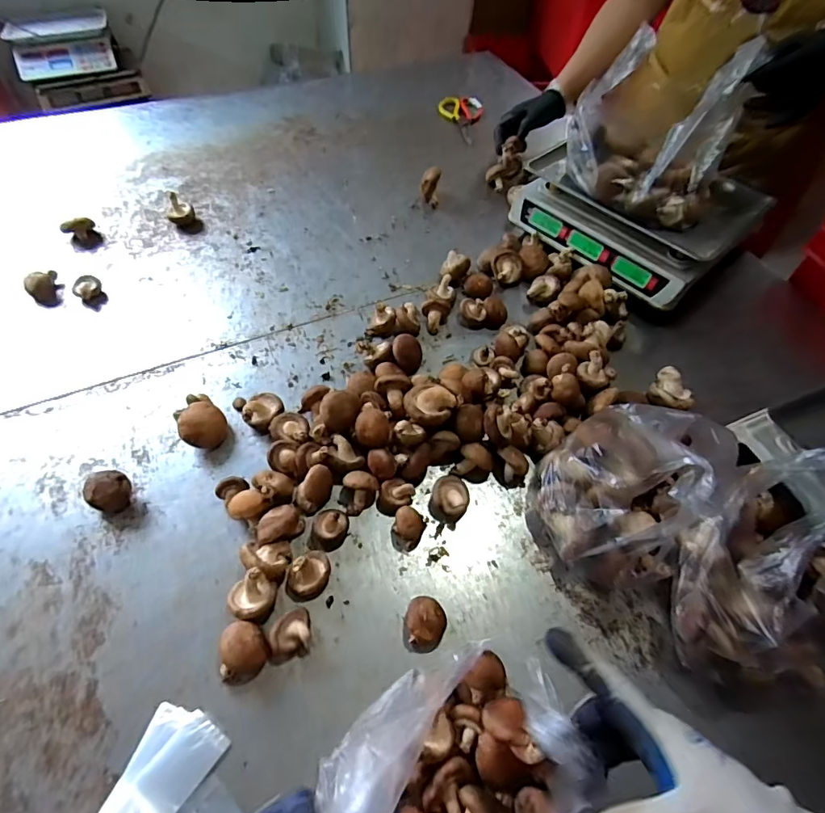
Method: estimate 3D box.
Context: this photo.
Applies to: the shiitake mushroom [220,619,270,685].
[{"bbox_3d":[-0.162,0.237,0.449,0.043,0.036,0.051,18,57,11],"label":"shiitake mushroom"}]

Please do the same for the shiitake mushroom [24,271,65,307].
[{"bbox_3d":[-0.564,-0.185,0.718,0.045,0.033,0.050,-36,64,-23],"label":"shiitake mushroom"}]

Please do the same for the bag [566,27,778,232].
[{"bbox_3d":[0.346,-0.398,0.669,0.219,0.178,0.136,24,58,13],"label":"bag"}]

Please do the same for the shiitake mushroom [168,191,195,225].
[{"bbox_3d":[-0.411,-0.347,0.825,0.045,0.038,0.046,-16,57,-12],"label":"shiitake mushroom"}]

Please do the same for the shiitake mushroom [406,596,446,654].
[{"bbox_3d":[0.014,0.218,0.472,0.039,0.034,0.047,1,55,-1],"label":"shiitake mushroom"}]

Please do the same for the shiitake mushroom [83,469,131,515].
[{"bbox_3d":[-0.345,0.097,0.531,0.042,0.041,0.032,-22,59,-16],"label":"shiitake mushroom"}]

